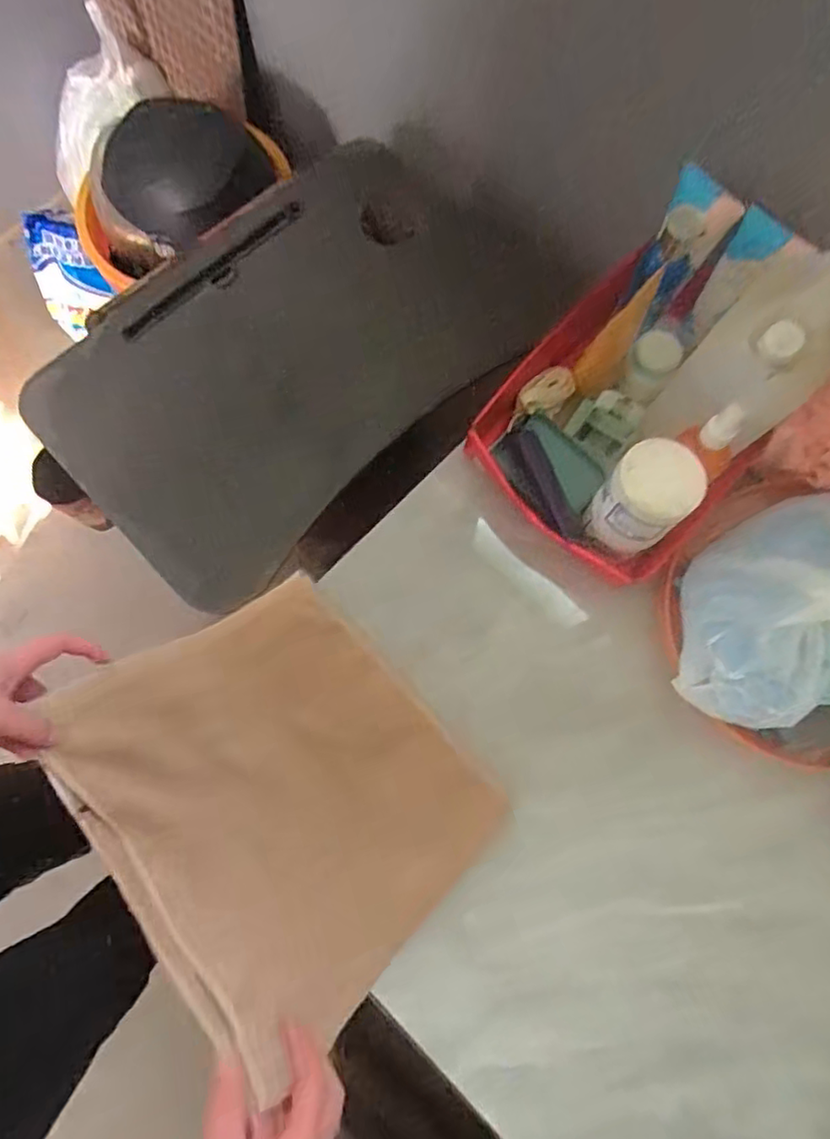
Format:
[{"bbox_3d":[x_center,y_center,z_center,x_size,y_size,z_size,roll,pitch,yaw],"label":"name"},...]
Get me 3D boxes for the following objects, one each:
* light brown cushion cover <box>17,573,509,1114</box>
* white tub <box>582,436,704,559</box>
[{"bbox_3d":[-0.118,0.196,0.561,0.303,0.064,0.335,-28,74,-44],"label":"light brown cushion cover"},{"bbox_3d":[0.217,-0.064,0.595,0.077,0.126,0.078,38,79,8],"label":"white tub"}]

